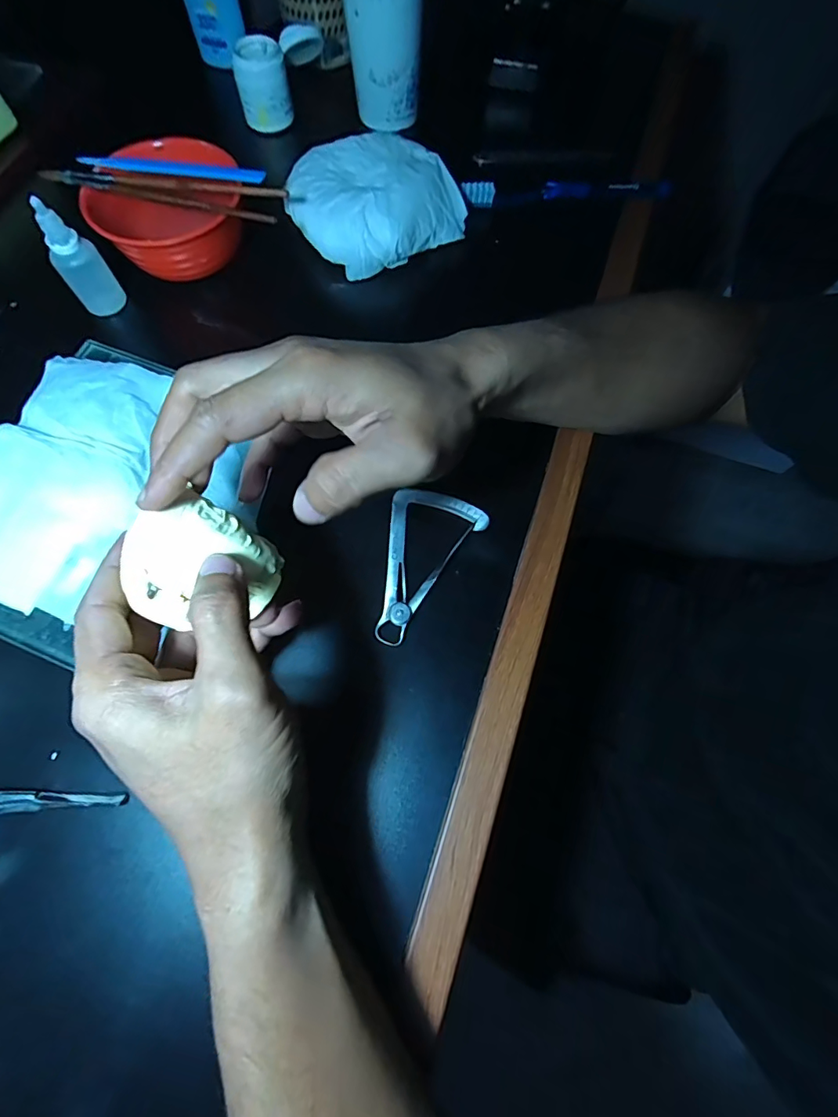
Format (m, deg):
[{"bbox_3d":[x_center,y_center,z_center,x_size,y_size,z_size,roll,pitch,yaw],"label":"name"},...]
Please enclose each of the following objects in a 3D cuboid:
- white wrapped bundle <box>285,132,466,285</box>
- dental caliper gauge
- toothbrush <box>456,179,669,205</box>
[{"bbox_3d":[-0.039,-0.283,0.391,0.115,0.059,0.112,-36,74,-14],"label":"white wrapped bundle"},{"bbox_3d":[-0.007,-0.003,0.295,0.057,0.004,0.101,34,72,11],"label":"dental caliper gauge"},{"bbox_3d":[0.128,-0.312,0.409,0.180,0.020,0.011,-4,69,-4],"label":"toothbrush"}]

